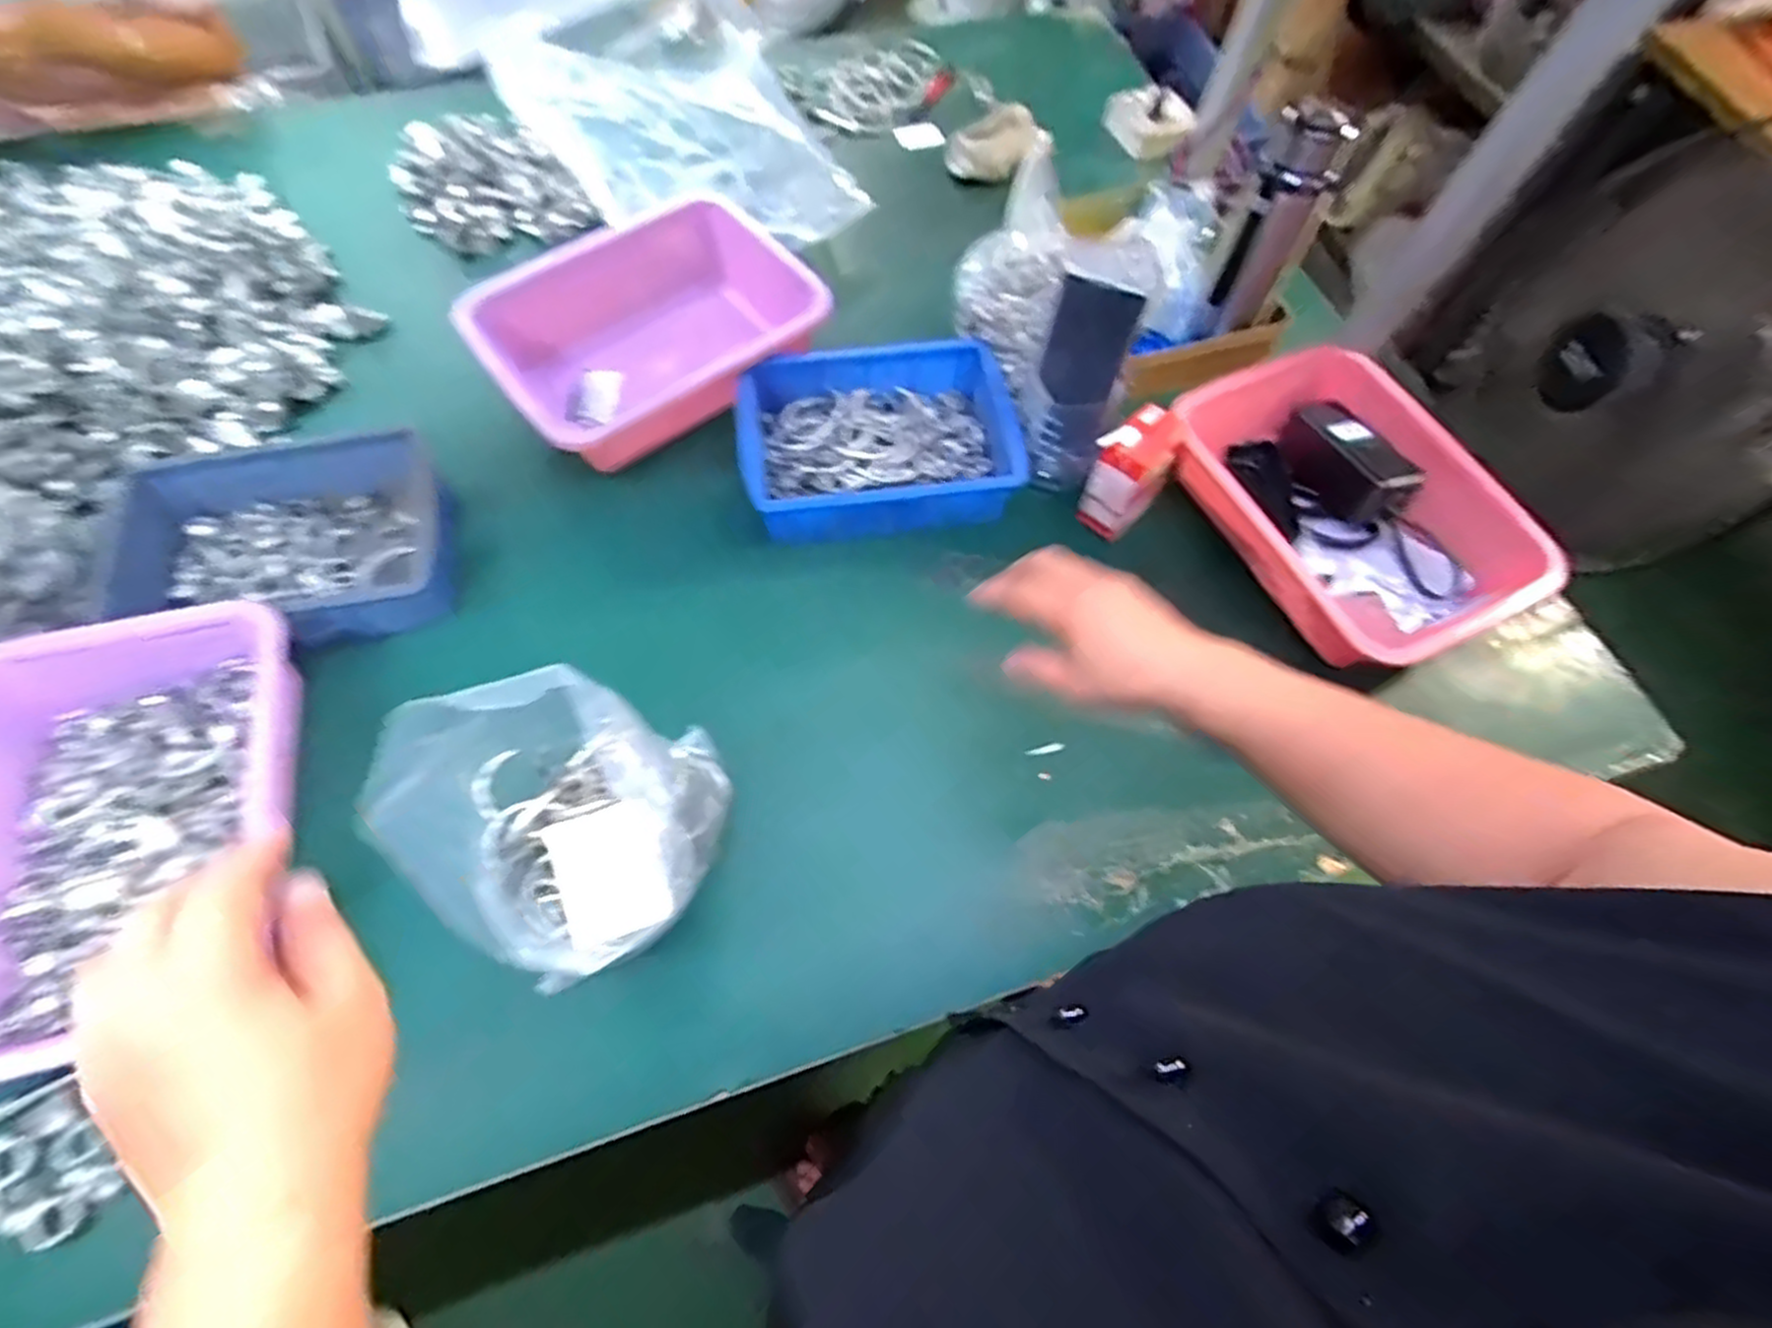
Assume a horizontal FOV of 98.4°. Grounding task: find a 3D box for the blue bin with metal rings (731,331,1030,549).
[{"bbox_3d":[-0.008,-0.213,0.726,0.252,0.067,0.180,-6,65,-6],"label":"blue bin with metal rings"}]

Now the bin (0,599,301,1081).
[{"bbox_3d":[-0.533,0.105,0.528,0.238,0.062,0.287,-20,67,-12],"label":"bin"}]

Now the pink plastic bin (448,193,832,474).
[{"bbox_3d":[-0.222,-0.314,0.753,0.294,0.125,0.209,-34,71,-18],"label":"pink plastic bin"}]

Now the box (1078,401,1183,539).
[{"bbox_3d":[0.221,-0.173,0.695,0.056,0.108,0.067,31,66,11],"label":"box"}]

